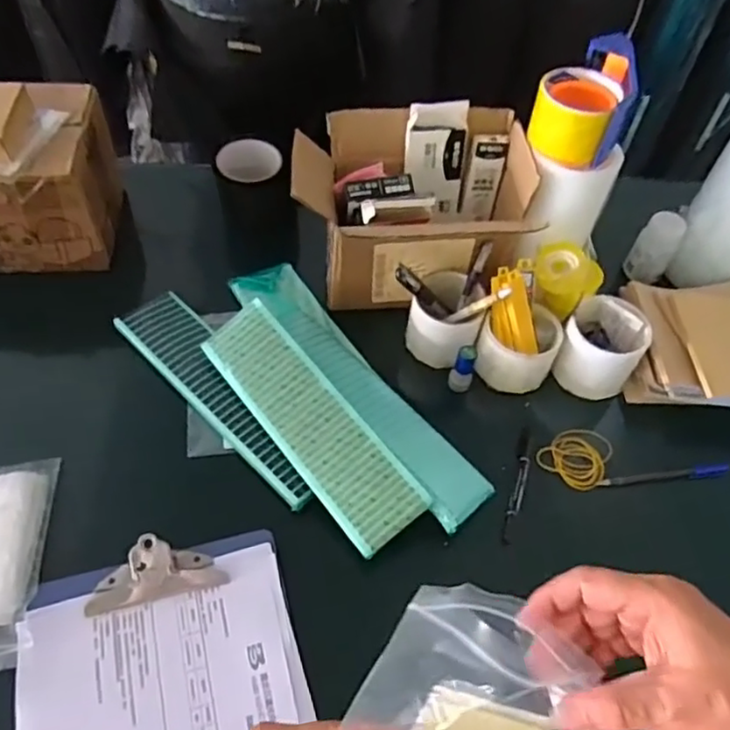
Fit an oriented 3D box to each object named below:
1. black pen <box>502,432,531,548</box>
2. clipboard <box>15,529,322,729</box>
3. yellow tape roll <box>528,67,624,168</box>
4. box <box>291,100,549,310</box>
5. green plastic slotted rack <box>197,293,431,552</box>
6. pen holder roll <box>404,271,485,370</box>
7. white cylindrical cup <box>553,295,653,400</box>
[{"bbox_3d":[0.158,0.121,0.654,0.014,0.011,0.132,15,54,7],"label":"black pen"},{"bbox_3d":[-0.147,0.296,0.482,0.225,0.024,0.320,-13,58,-13],"label":"clipboard"},{"bbox_3d":[0.211,-0.257,0.652,0.076,0.058,0.084,19,54,9],"label":"yellow tape roll"},{"bbox_3d":[0.047,-0.171,0.734,0.251,0.174,0.159,-2,54,-6],"label":"box"},{"bbox_3d":[-0.056,0.051,0.636,0.080,0.010,0.288,-38,67,-10],"label":"green plastic slotted rack"},{"bbox_3d":[0.094,-0.052,0.737,0.079,0.066,0.088,21,55,11],"label":"pen holder roll"},{"bbox_3d":[0.264,-0.019,0.713,0.085,0.073,0.088,2,53,-3],"label":"white cylindrical cup"}]

